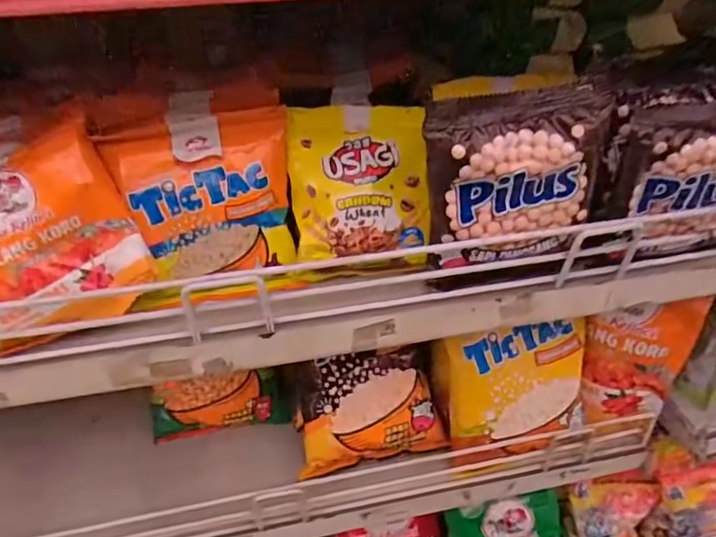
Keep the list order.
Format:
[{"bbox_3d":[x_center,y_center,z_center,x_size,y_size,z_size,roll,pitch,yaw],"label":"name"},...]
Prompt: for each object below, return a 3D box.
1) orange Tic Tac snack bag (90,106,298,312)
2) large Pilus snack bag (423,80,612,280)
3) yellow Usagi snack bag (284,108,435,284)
[{"bbox_3d":[-0.085,-0.033,0.323,0.097,0.102,0.038,-13,13,-11],"label":"orange Tic Tac snack bag"},{"bbox_3d":[0.085,-0.046,0.298,0.096,0.091,0.029,-10,37,-12],"label":"large Pilus snack bag"},{"bbox_3d":[0.001,-0.047,0.329,0.080,0.100,0.018,-4,-2,-1],"label":"yellow Usagi snack bag"}]

